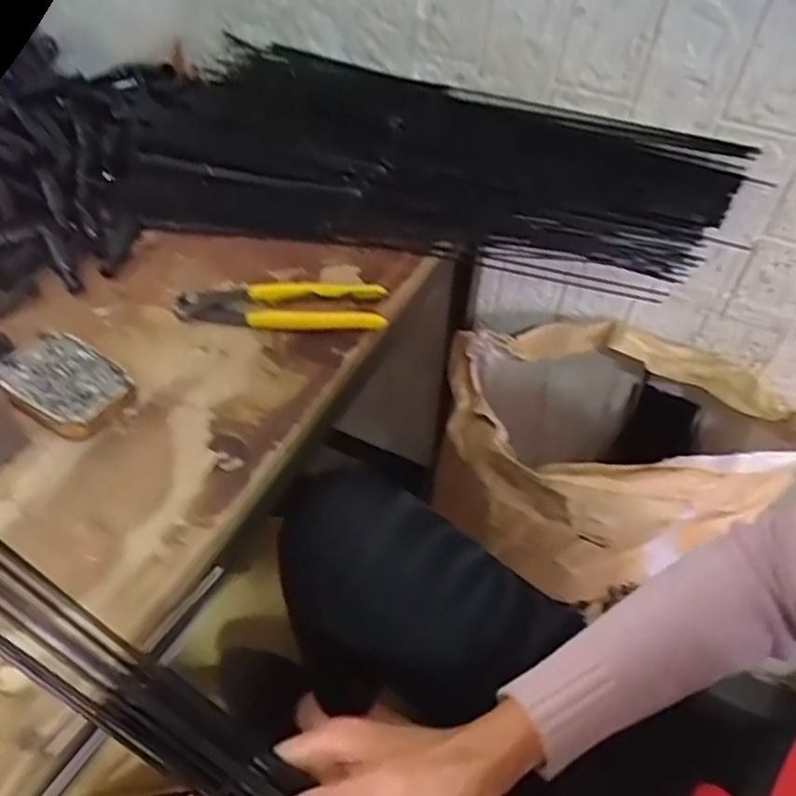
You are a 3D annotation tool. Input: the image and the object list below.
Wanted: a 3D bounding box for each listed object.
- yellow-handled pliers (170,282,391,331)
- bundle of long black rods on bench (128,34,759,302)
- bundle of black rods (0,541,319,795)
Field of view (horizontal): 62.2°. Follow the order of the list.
[{"bbox_3d":[-0.093,-0.075,0.533,0.165,0.020,0.046,3,47,-1],"label":"yellow-handled pliers"},{"bbox_3d":[0.025,-0.237,0.646,0.580,0.088,0.263,12,47,7],"label":"bundle of long black rods on bench"},{"bbox_3d":[-0.074,0.184,0.318,0.329,0.022,0.036,50,48,-19],"label":"bundle of black rods"}]

